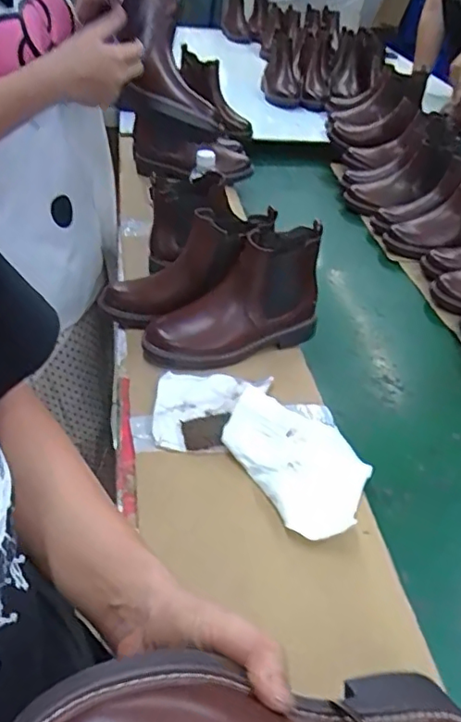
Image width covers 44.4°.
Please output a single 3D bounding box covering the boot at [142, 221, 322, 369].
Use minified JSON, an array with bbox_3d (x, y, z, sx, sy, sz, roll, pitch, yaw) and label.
[{"bbox_3d":[0.006,-0.077,0.786,0.252,0.168,0.099,-12,43,-21],"label":"boot"}]

